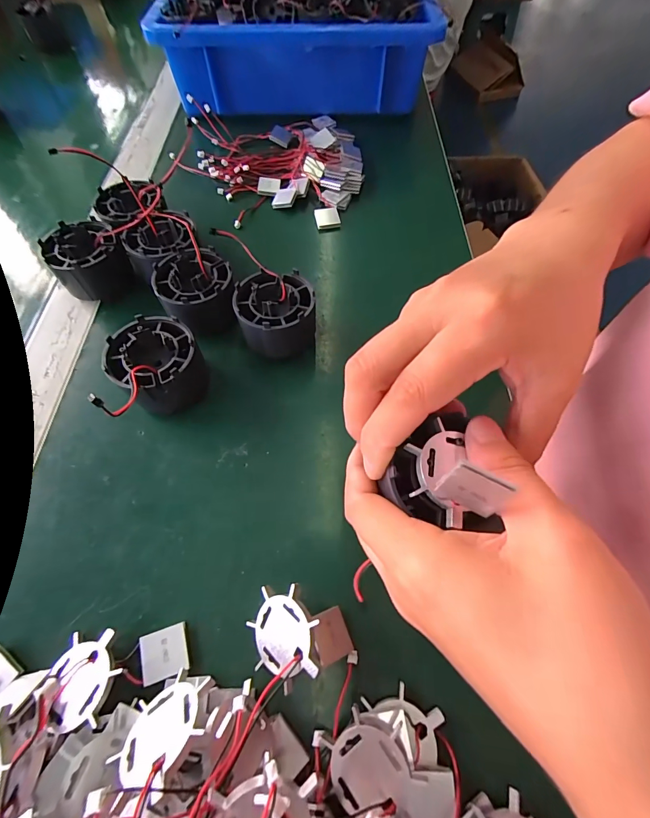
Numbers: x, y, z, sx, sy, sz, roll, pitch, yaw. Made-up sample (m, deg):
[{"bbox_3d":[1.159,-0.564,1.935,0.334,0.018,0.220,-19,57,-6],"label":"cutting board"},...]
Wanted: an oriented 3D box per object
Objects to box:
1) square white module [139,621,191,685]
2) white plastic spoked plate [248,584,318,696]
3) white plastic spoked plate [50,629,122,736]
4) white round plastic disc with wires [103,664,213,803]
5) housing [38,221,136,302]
[{"bbox_3d":[-0.076,0.116,0.175,0.021,0.005,0.020,-17,63,-8],"label":"square white module"},{"bbox_3d":[-0.020,0.102,0.166,0.038,0.005,0.038,-11,70,34],"label":"white plastic spoked plate"},{"bbox_3d":[-0.108,0.120,0.163,0.032,0.004,0.035,-10,51,9],"label":"white plastic spoked plate"},{"bbox_3d":[-0.061,0.120,0.139,0.039,0.005,0.035,-16,25,32],"label":"white round plastic disc with wires"},{"bbox_3d":[-0.173,-0.106,0.273,0.048,0.041,0.049,0,62,0],"label":"housing"}]

